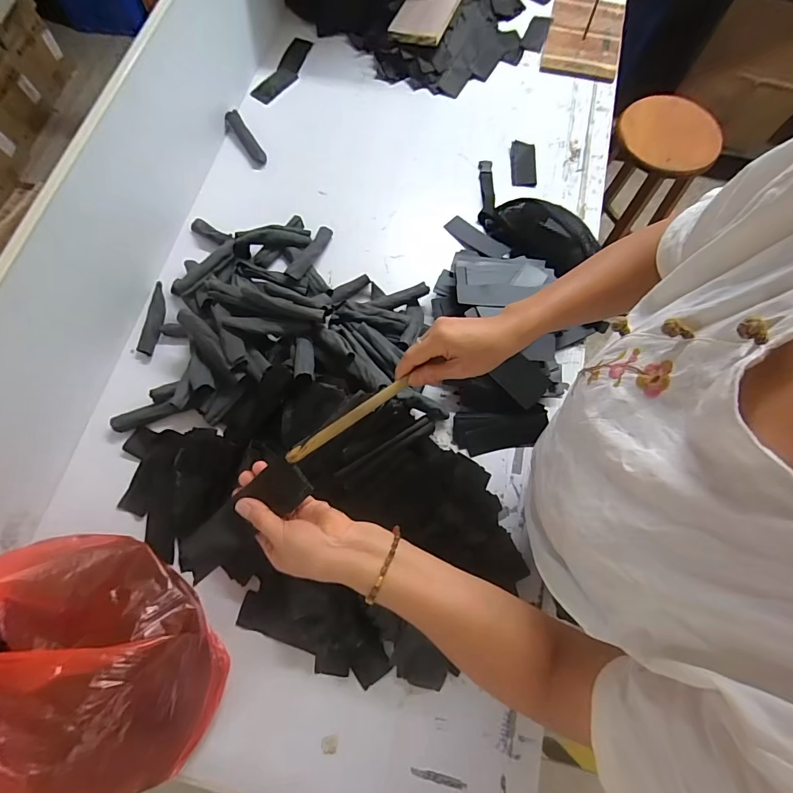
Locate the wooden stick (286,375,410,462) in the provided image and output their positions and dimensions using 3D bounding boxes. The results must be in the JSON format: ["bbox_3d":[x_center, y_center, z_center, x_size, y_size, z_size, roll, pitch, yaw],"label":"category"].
[{"bbox_3d":[-0.051,0.024,0.440,0.150,0.011,0.013,-34,76,-18],"label":"wooden stick"}]

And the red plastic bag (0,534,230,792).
[{"bbox_3d":[-0.450,0.343,0.492,0.366,0.251,0.318,-2,73,-2],"label":"red plastic bag"}]

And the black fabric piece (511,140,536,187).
[{"bbox_3d":[0.291,-0.531,0.927,0.056,0.007,0.133,5,74,-5],"label":"black fabric piece"}]

